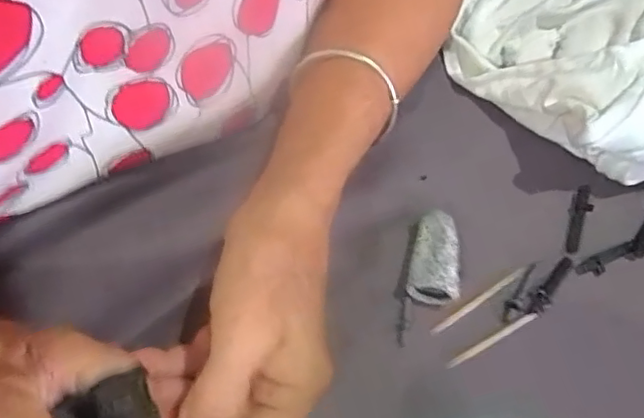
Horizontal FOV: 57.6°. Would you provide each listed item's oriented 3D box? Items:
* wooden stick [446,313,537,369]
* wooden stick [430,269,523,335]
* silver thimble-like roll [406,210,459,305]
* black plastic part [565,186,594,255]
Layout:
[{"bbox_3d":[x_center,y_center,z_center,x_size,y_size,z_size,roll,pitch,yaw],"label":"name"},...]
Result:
[{"bbox_3d":[0.085,0.066,0.294,0.052,0.004,0.005,-27,71,-12],"label":"wooden stick"},{"bbox_3d":[0.080,0.048,0.300,0.056,0.006,0.005,-30,71,-13],"label":"wooden stick"},{"bbox_3d":[0.057,0.025,0.300,0.023,0.021,0.045,10,67,2],"label":"silver thimble-like roll"},{"bbox_3d":[0.139,0.006,0.318,0.010,0.006,0.039,21,68,7],"label":"black plastic part"}]

